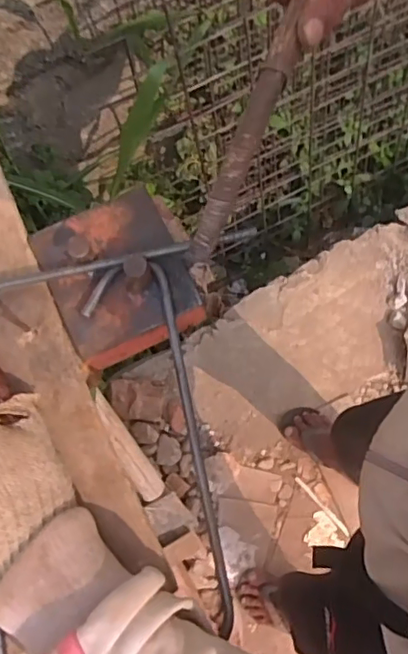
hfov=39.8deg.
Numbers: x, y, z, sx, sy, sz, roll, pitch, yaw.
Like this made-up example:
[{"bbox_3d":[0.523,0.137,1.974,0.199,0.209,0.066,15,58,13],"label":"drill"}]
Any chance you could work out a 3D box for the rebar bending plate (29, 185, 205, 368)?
[{"bbox_3d":[-0.058,-0.037,0.373,0.089,0.030,0.107,-25,80,-6],"label":"rebar bending plate"}]

